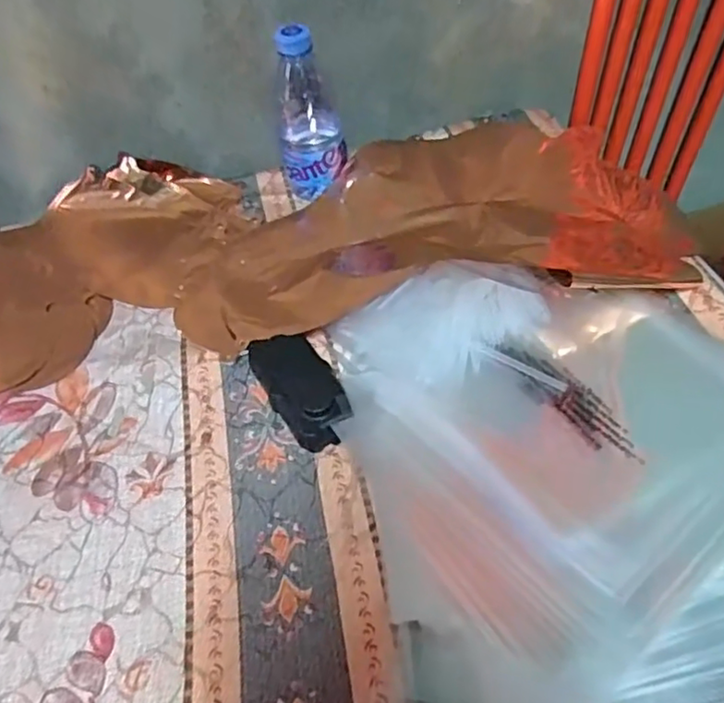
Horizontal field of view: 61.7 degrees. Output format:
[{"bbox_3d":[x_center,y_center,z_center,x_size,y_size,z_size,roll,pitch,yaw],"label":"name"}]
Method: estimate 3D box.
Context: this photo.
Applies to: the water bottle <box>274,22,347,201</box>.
[{"bbox_3d":[-0.053,-0.231,0.595,0.065,0.166,0.071,-11,51,-4],"label":"water bottle"}]

